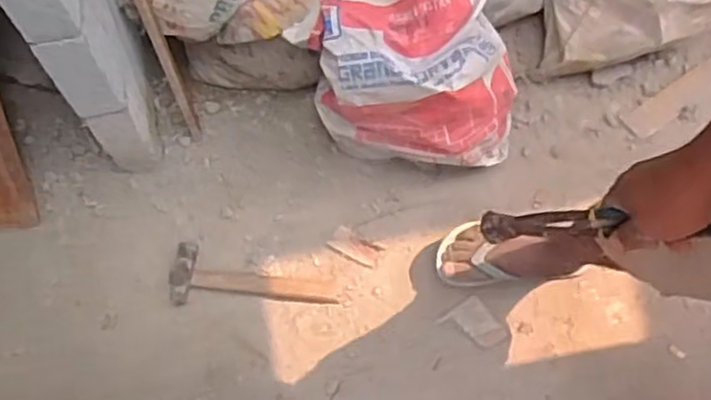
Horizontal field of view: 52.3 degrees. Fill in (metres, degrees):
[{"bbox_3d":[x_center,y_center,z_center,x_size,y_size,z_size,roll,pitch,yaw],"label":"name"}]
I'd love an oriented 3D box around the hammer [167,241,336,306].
[{"bbox_3d":[-0.179,0.141,1.262,0.283,0.032,0.102,7,71,4],"label":"hammer"}]

